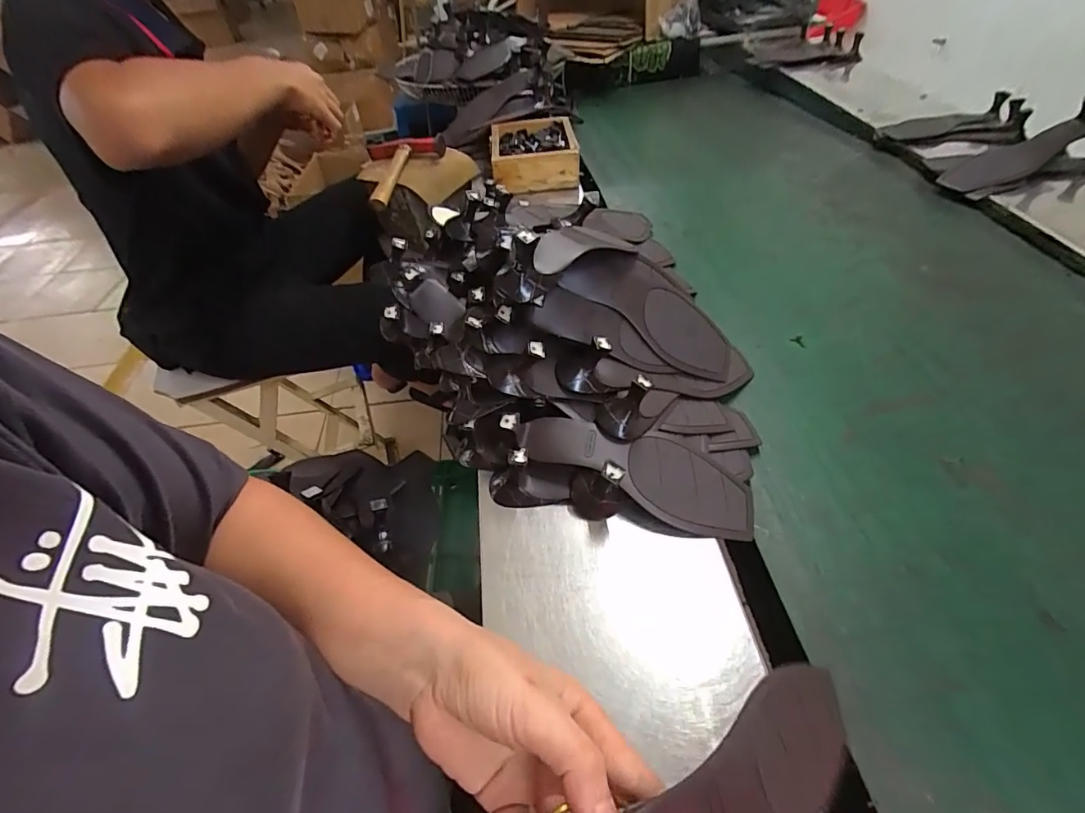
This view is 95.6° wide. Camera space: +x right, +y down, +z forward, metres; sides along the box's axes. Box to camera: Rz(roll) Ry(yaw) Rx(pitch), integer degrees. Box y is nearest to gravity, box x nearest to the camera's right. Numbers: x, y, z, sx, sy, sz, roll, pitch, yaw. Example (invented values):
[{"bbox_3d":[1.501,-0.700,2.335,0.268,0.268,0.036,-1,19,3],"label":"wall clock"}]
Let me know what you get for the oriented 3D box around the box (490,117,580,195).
[{"bbox_3d":[-0.018,-0.471,0.909,0.151,0.065,0.199,-7,47,-1],"label":"box"}]

